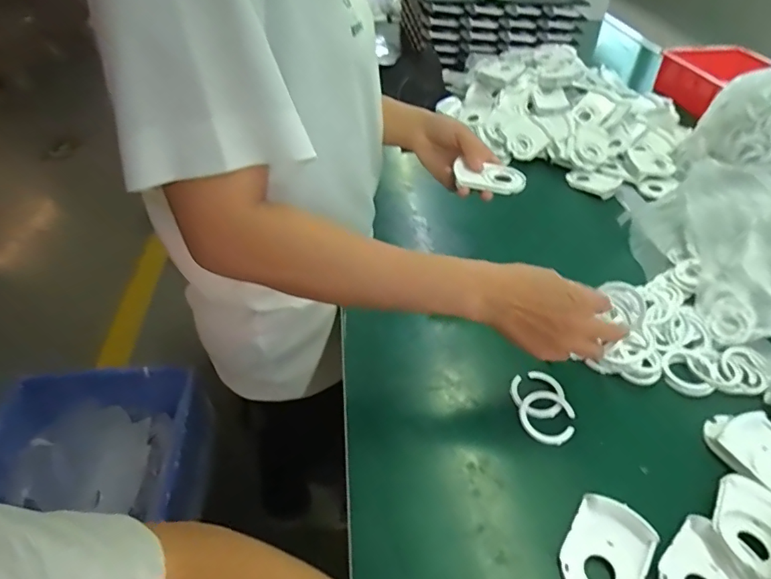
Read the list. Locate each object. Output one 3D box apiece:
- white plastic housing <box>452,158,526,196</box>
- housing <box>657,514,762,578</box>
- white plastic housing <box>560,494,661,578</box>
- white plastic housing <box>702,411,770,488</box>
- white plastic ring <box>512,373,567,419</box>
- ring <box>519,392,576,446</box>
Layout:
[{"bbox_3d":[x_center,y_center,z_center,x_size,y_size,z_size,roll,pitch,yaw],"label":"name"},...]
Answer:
[{"bbox_3d":[0.125,-0.132,0.587,0.082,0.014,0.040,9,43,7],"label":"white plastic housing"},{"bbox_3d":[0.239,0.213,0.365,0.077,0.012,0.058,-30,52,-31],"label":"housing"},{"bbox_3d":[0.171,0.202,0.380,0.058,0.013,0.081,27,48,24],"label":"white plastic housing"},{"bbox_3d":[0.334,0.148,0.440,0.061,0.021,0.092,-18,46,-21],"label":"white plastic housing"},{"bbox_3d":[0.153,0.104,0.493,0.052,0.004,0.053,2,42,-2],"label":"white plastic ring"},{"bbox_3d":[0.156,0.122,0.475,0.052,0.008,0.052,2,42,-2],"label":"ring"}]

